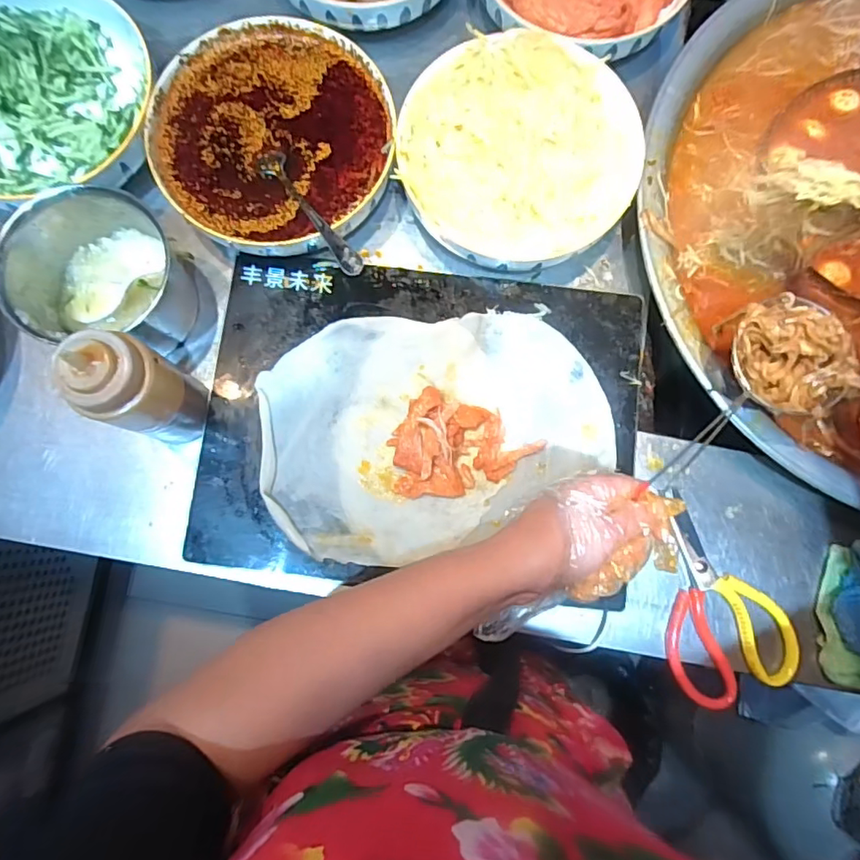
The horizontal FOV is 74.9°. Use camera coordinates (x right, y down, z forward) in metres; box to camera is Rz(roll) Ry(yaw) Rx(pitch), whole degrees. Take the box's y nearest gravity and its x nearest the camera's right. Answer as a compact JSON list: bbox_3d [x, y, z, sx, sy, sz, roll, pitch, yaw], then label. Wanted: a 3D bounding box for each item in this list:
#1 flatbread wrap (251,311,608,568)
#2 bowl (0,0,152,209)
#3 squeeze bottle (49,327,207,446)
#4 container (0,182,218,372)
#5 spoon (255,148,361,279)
[{"bbox_3d":[0.007,0.001,0.515,0.313,0.027,0.217,-5,84,-3],"label":"flatbread wrap"},{"bbox_3d":[-0.384,-0.319,0.550,0.208,0.055,0.213,0,83,-3],"label":"bowl"},{"bbox_3d":[-0.229,-0.030,0.443,0.058,0.146,0.068,11,83,-1],"label":"squeeze bottle"},{"bbox_3d":[-0.282,-0.134,0.507,0.138,0.110,0.129,0,83,-3],"label":"container"},{"bbox_3d":[-0.108,-0.196,0.509,0.027,0.013,0.159,-35,72,-6],"label":"spoon"}]

